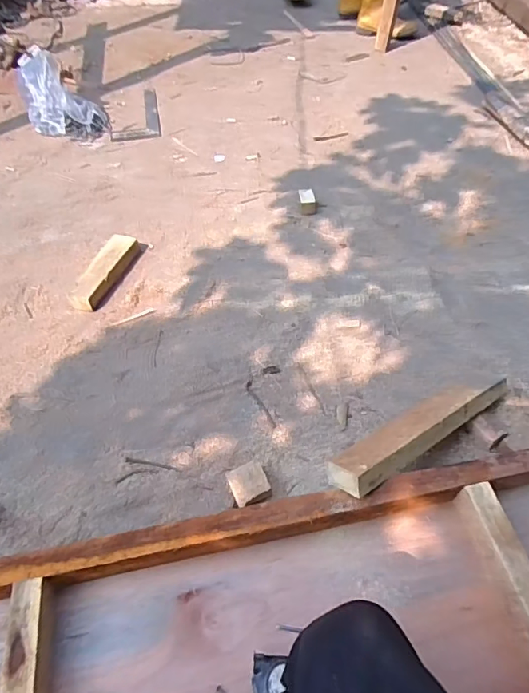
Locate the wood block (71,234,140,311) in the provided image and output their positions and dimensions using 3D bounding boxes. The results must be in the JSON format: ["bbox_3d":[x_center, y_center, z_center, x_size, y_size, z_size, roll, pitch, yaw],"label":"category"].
[{"bbox_3d":[-0.351,-0.168,1.067,0.069,0.045,0.222,13,53,8],"label":"wood block"}]

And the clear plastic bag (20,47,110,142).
[{"bbox_3d":[-0.615,-0.761,1.459,0.223,0.169,0.249,-20,56,-16],"label":"clear plastic bag"}]

